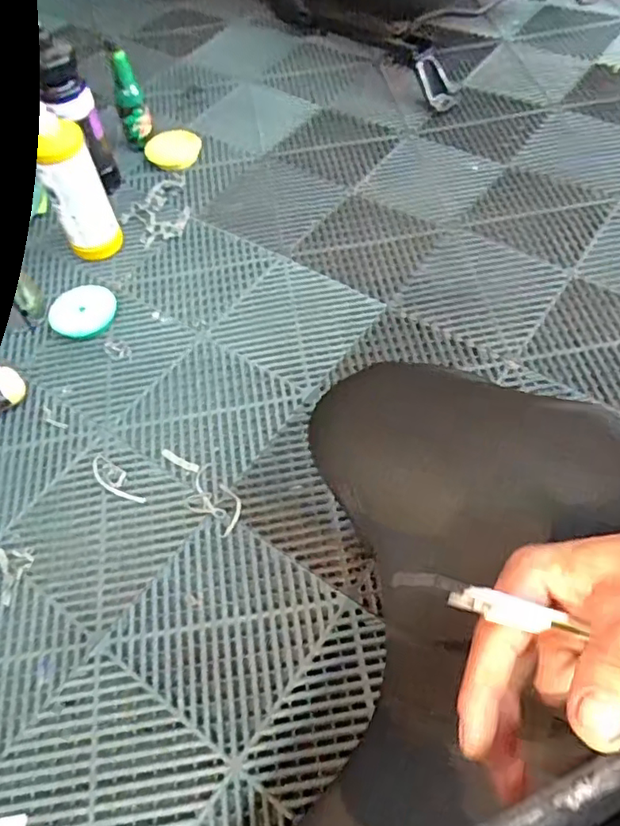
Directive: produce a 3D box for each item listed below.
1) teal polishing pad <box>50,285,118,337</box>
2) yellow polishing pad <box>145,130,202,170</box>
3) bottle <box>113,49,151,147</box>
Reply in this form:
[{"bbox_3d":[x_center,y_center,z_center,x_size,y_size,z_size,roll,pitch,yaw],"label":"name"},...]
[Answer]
[{"bbox_3d":[-0.340,-0.153,0.911,0.091,0.033,0.100,-4,57,2],"label":"teal polishing pad"},{"bbox_3d":[-0.258,-0.490,1.116,0.095,0.024,0.093,14,60,13],"label":"yellow polishing pad"},{"bbox_3d":[-0.319,-0.549,1.078,0.054,0.160,0.058,-19,58,-7],"label":"bottle"}]

